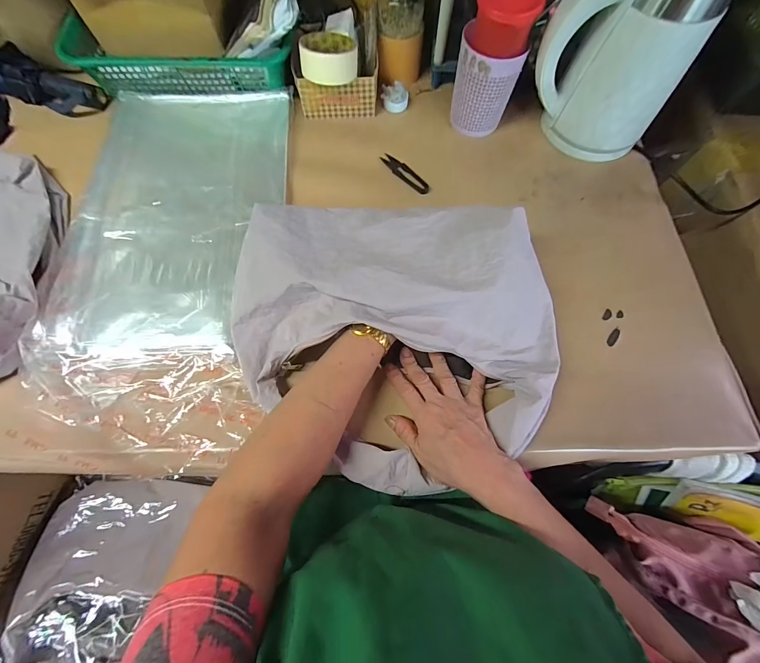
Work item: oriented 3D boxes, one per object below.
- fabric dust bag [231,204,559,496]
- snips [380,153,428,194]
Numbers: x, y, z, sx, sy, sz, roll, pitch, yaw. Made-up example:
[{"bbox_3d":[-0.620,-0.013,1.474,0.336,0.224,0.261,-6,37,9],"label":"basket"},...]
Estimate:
[{"bbox_3d":[0.018,-0.009,0.369,0.353,0.088,0.308,-4,69,-4],"label":"fabric dust bag"},{"bbox_3d":[0.038,-0.243,0.512,0.024,0.008,0.096,-39,75,-13],"label":"snips"}]

